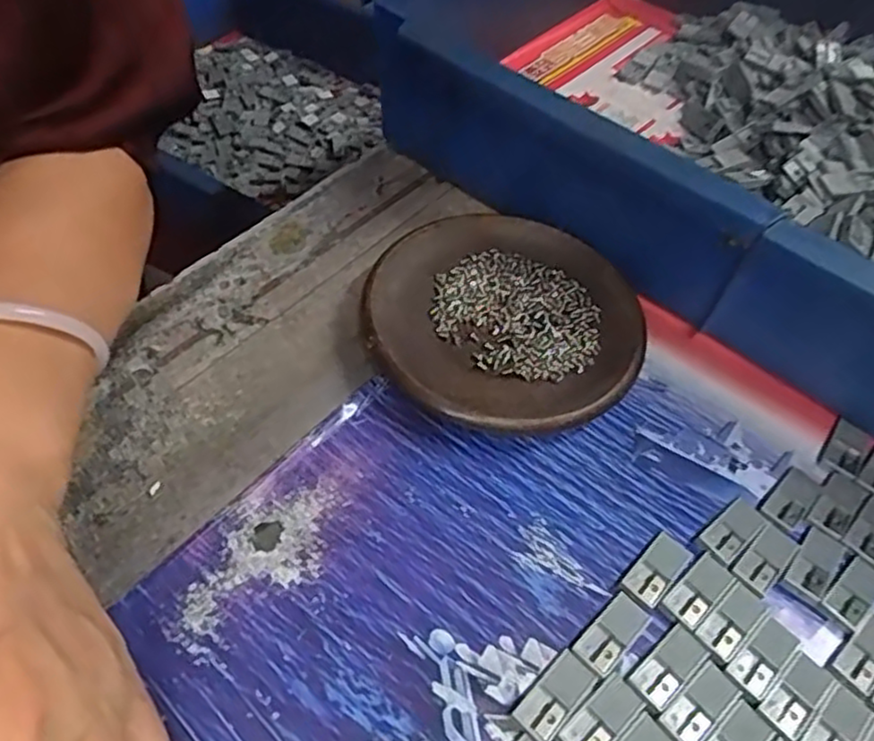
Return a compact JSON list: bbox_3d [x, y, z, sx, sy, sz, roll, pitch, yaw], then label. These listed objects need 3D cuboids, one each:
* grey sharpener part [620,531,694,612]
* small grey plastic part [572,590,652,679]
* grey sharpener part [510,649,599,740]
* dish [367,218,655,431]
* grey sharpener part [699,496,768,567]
[{"bbox_3d":[0.077,0.069,0.247,0.013,0.004,0.028,39,58,22],"label":"grey sharpener part"},{"bbox_3d":[0.057,0.085,0.232,0.013,0.004,0.028,39,58,22],"label":"small grey plastic part"},{"bbox_3d":[0.037,0.100,0.218,0.014,0.004,0.028,39,58,22],"label":"grey sharpener part"},{"bbox_3d":[0.027,-0.020,0.303,0.108,0.020,0.113,3,52,-4],"label":"dish"},{"bbox_3d":[0.108,0.057,0.258,0.028,0.004,0.014,-33,62,-27],"label":"grey sharpener part"}]

